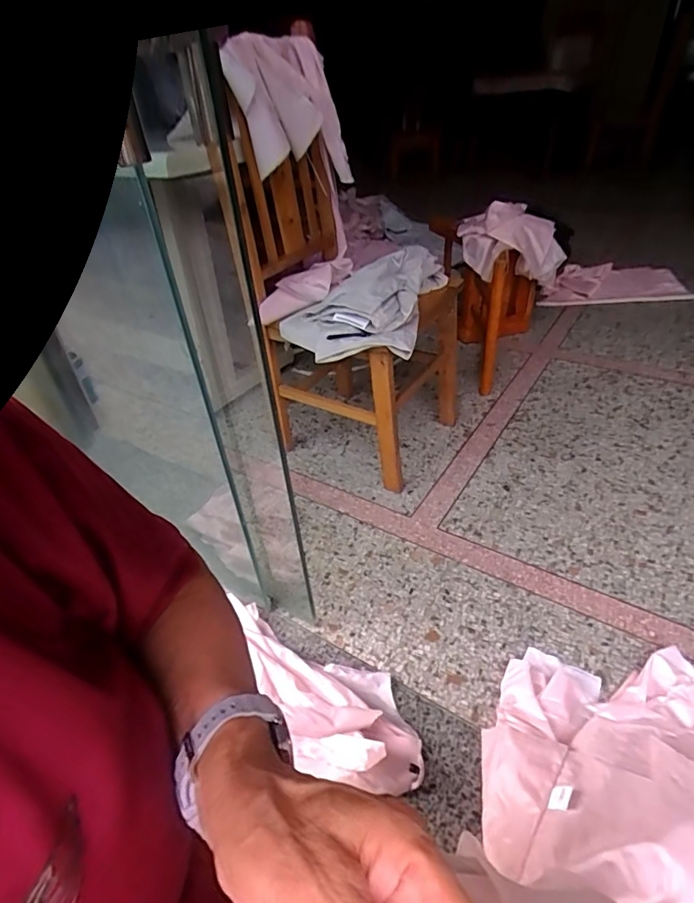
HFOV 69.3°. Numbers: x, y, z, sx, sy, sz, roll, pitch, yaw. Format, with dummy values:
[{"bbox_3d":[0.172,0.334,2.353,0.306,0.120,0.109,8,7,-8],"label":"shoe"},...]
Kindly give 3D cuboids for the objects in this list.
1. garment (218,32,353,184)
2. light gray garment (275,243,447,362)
[{"bbox_3d":[-0.126,-0.710,1.066,0.054,0.277,0.270,16,41,41],"label":"garment"},{"bbox_3d":[0.041,-0.347,1.122,0.297,0.120,0.367,12,42,20],"label":"light gray garment"}]

